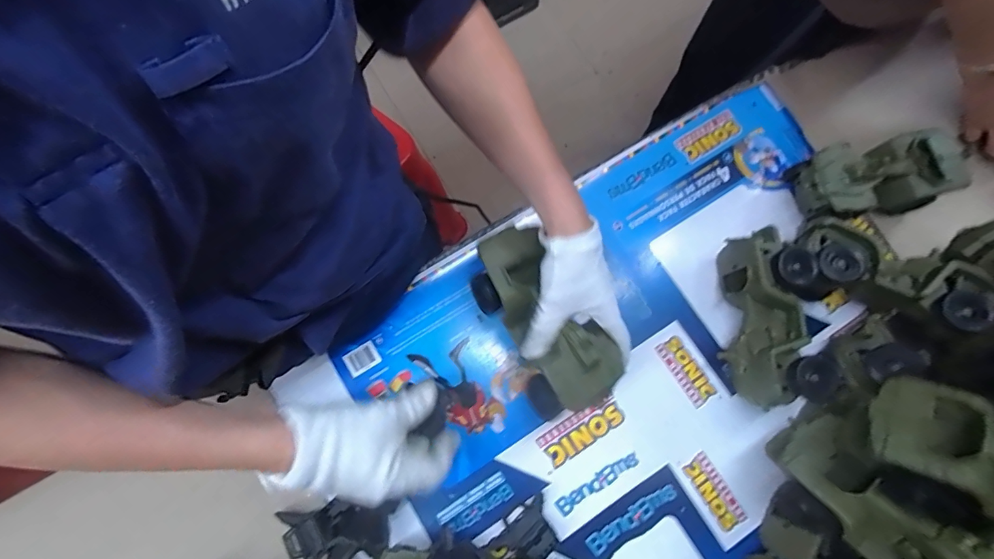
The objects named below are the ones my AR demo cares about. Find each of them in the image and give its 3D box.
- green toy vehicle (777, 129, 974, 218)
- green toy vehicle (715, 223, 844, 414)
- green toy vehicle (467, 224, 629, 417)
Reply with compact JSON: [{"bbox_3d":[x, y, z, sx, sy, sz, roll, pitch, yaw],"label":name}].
[{"bbox_3d":[0.441,-0.116,0.538,0.175,0.078,0.081,-12,77,-4],"label":"green toy vehicle"},{"bbox_3d":[0.290,0.041,0.492,0.094,0.080,0.186,9,76,1],"label":"green toy vehicle"},{"bbox_3d":[0.041,0.038,0.427,0.086,0.053,0.173,-31,74,-8],"label":"green toy vehicle"}]

